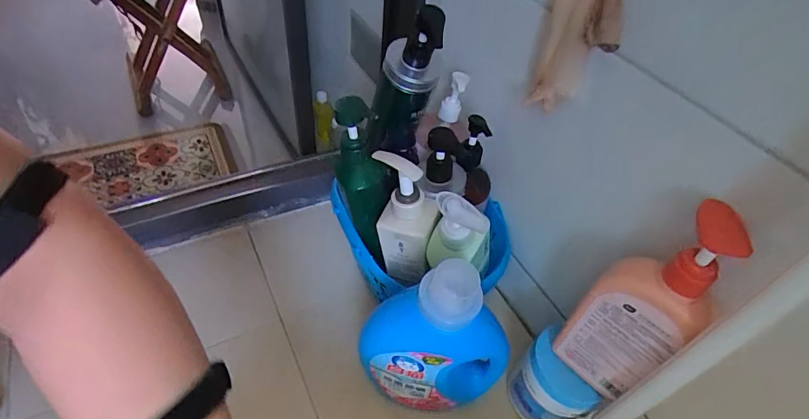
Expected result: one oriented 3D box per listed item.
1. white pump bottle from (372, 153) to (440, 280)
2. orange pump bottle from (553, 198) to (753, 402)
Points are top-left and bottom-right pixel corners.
[{"bbox_3d":[-0.004,0.014,0.481,0.090,0.155,0.047,28,51,18],"label":"white pump bottle"},{"bbox_3d":[0.205,0.087,0.379,0.048,0.218,0.082,-22,54,-24],"label":"orange pump bottle"}]

